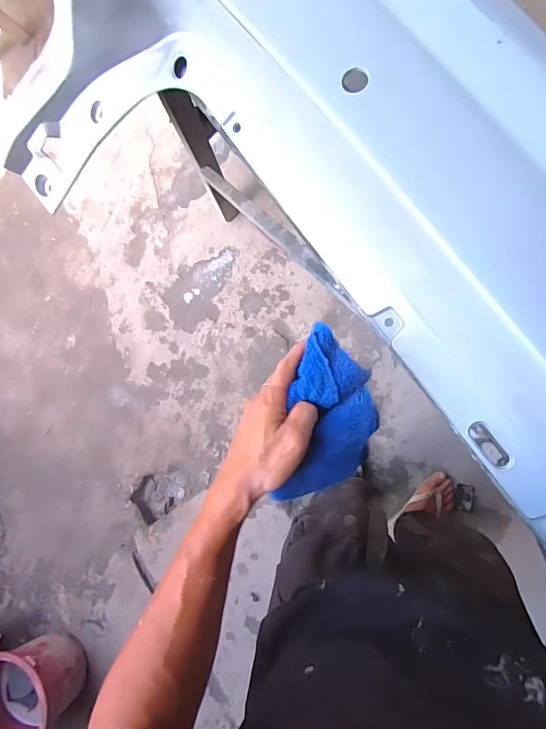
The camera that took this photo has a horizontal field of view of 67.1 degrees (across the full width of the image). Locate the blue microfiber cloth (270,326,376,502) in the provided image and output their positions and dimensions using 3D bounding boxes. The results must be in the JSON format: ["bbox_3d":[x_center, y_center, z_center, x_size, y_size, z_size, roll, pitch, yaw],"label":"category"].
[{"bbox_3d":[0.053,0.058,0.396,0.084,0.047,0.179,2,112,7],"label":"blue microfiber cloth"}]

